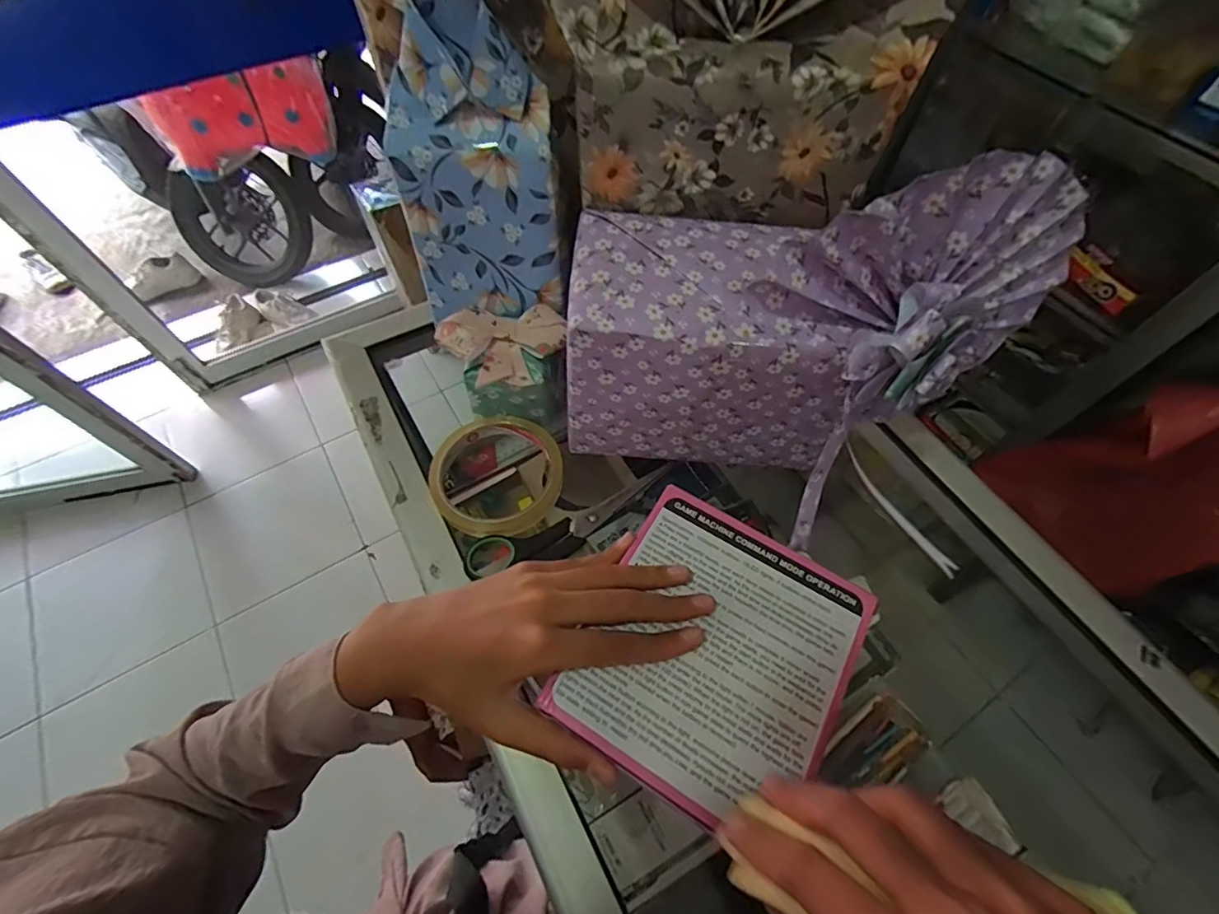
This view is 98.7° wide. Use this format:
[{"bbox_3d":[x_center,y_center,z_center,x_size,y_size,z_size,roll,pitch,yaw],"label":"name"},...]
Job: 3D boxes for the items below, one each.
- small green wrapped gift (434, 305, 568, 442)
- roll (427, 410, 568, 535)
[{"bbox_3d":[-0.073,-0.063,0.372,0.077,0.071,0.069,-10,61,-6],"label":"small green wrapped gift"},{"bbox_3d":[-0.079,0.011,0.375,0.089,0.024,0.086,0,60,0],"label":"roll"}]

